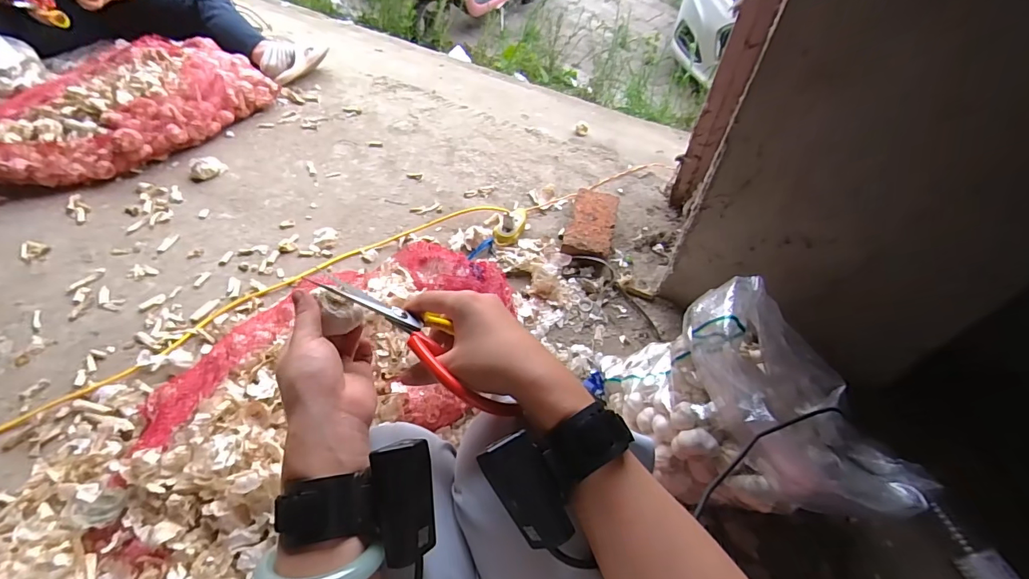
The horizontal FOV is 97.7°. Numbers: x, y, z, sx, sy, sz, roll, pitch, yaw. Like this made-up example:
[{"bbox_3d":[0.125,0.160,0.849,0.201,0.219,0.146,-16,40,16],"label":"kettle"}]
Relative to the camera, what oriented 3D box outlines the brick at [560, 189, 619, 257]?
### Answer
[{"bbox_3d":[0.187,-0.156,1.108,0.111,0.051,0.206,13,51,8],"label":"brick"}]

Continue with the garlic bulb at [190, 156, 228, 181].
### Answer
[{"bbox_3d":[-0.838,-0.333,1.227,0.083,0.039,0.064,-36,60,-28],"label":"garlic bulb"}]

